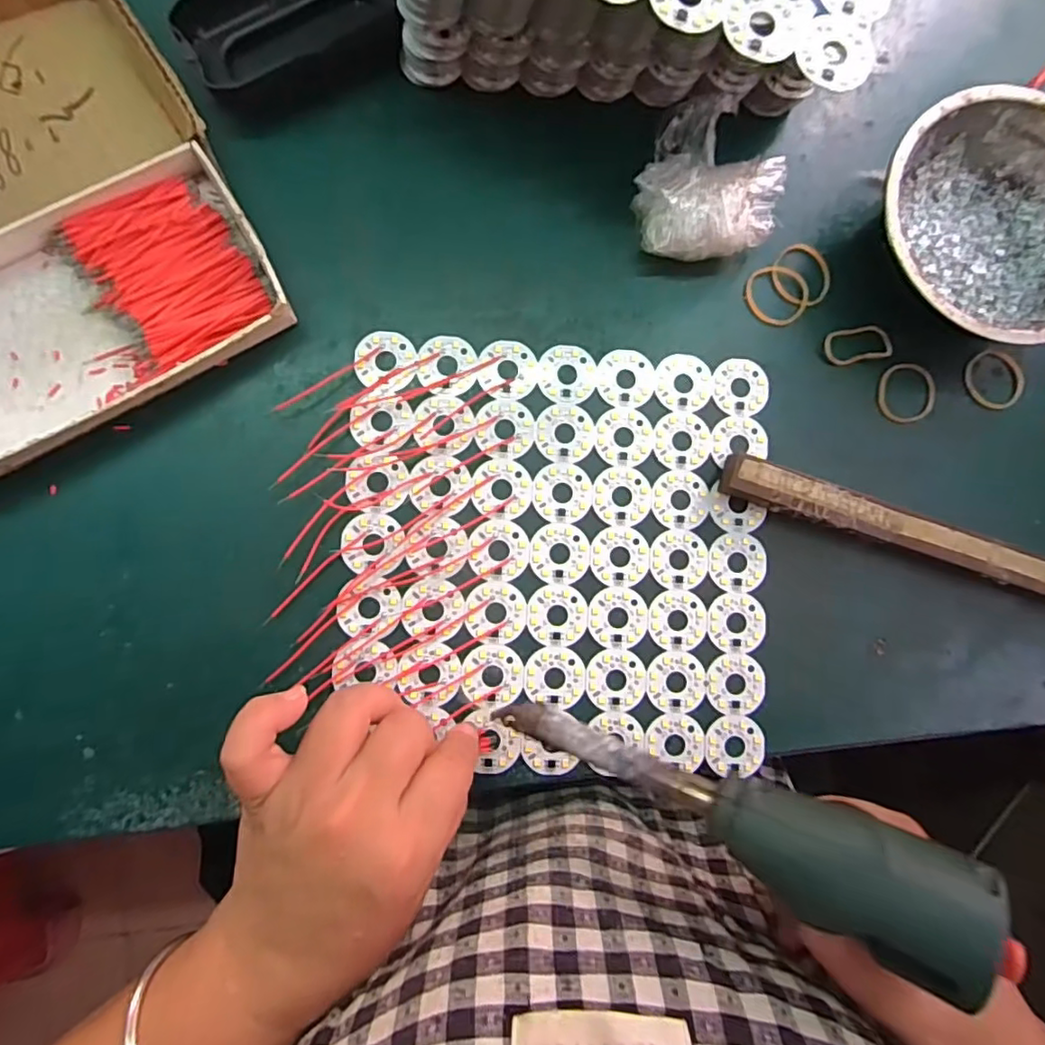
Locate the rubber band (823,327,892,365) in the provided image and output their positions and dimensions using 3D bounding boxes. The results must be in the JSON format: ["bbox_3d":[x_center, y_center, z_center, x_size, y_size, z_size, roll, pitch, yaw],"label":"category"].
[{"bbox_3d":[0.179,-0.095,0.322,0.036,0.004,0.018,-10,88,-6],"label":"rubber band"}]

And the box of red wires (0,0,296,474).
[{"bbox_3d":[-0.236,-0.140,0.281,0.190,0.026,0.205,-30,91,-6],"label":"box of red wires"}]

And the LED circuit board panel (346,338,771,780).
[{"bbox_3d":[0.019,0.015,0.303,0.209,0.007,0.207,2,87,-6],"label":"LED circuit board panel"}]

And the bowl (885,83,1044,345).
[{"bbox_3d":[0.240,-0.151,0.315,0.125,0.047,0.121,0,87,-6],"label":"bowl"}]

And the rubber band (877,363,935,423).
[{"bbox_3d":[0.208,-0.070,0.326,0.032,0.004,0.032,0,87,-6],"label":"rubber band"}]

